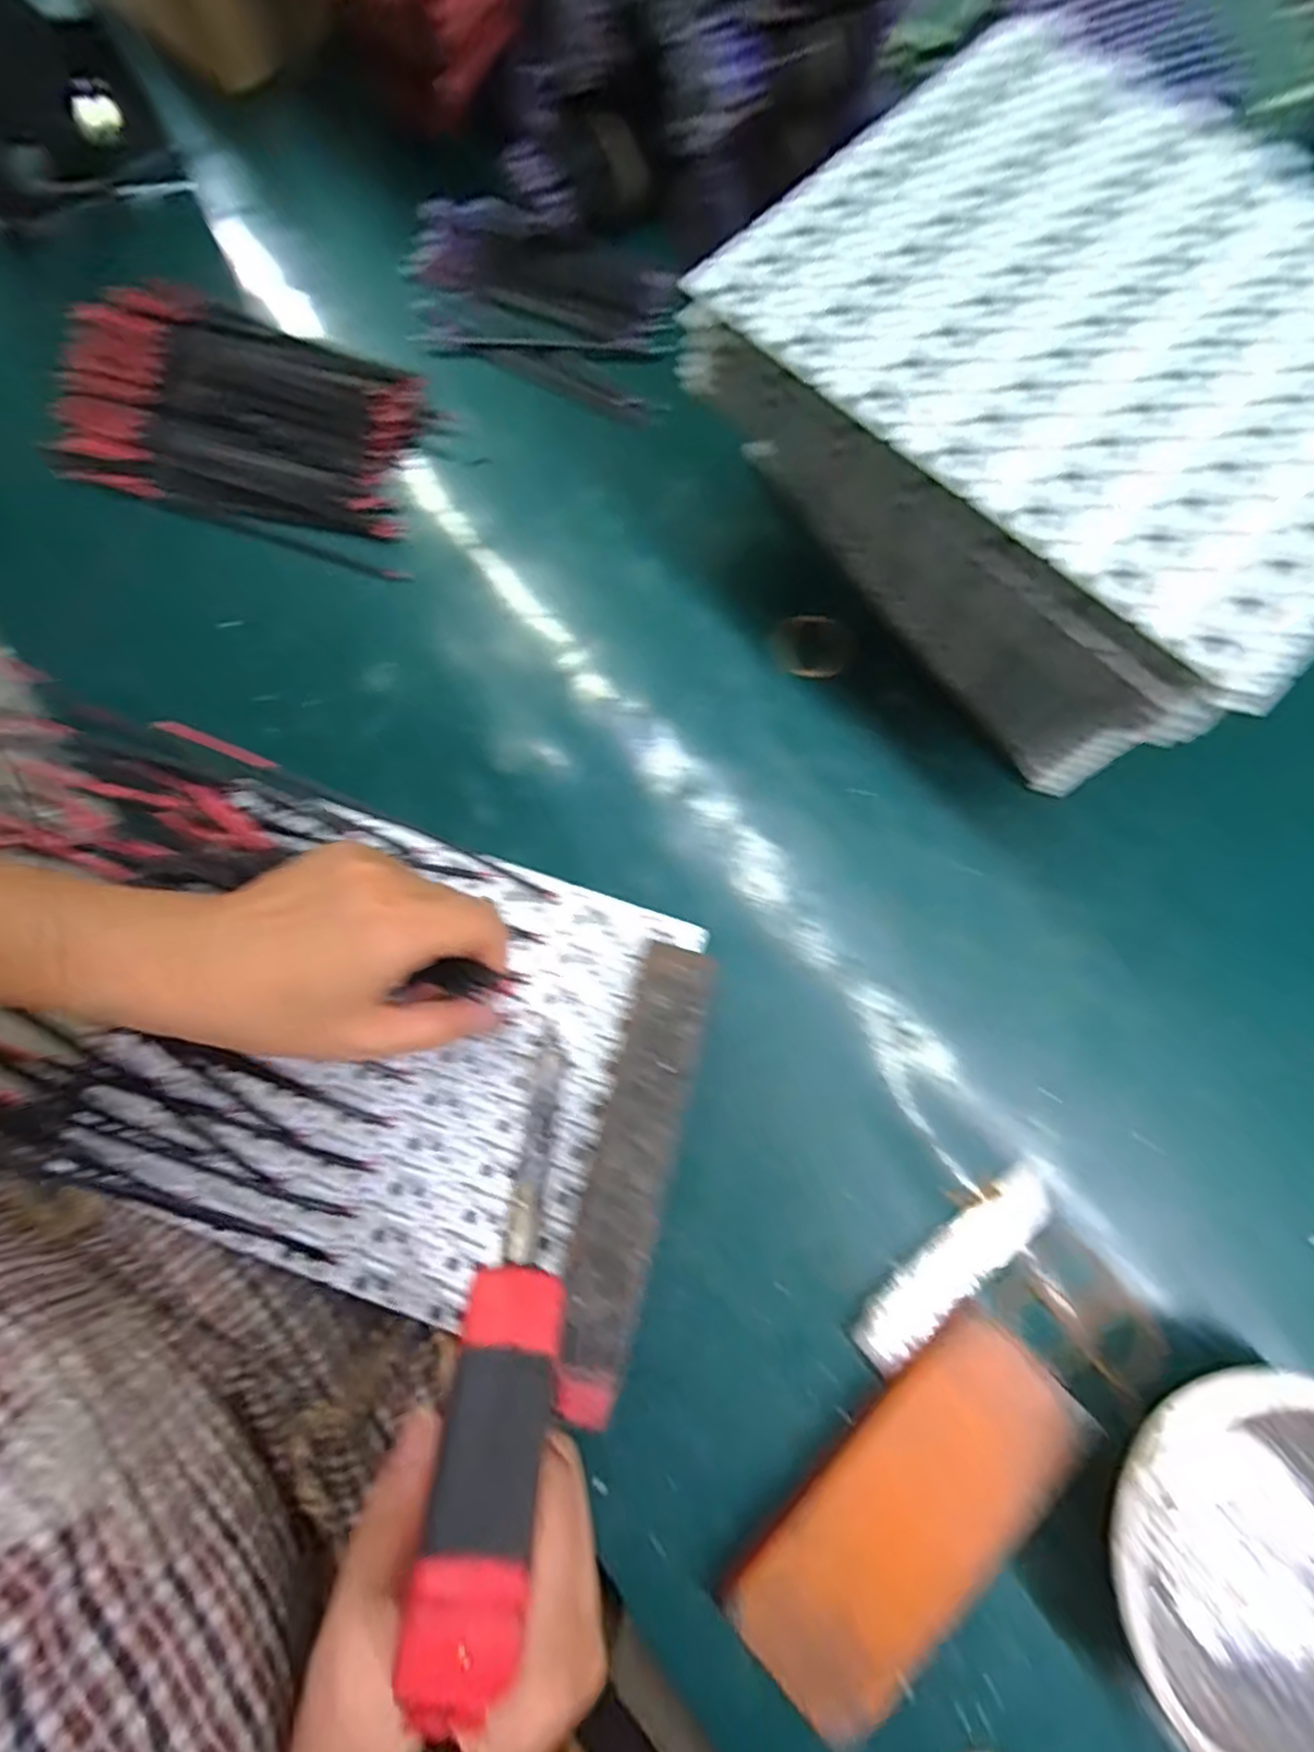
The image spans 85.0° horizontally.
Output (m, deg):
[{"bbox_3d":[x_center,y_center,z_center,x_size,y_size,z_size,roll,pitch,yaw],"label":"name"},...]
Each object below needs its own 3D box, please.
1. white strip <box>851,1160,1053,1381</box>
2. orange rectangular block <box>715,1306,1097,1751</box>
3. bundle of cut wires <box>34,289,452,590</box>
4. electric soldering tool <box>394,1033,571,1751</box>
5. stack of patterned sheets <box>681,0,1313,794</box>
[{"bbox_3d":[0.128,0.166,0.306,0.105,0.010,0.026,-36,79,-6],"label":"white strip"},{"bbox_3d":[0.099,0.246,0.279,0.144,0.025,0.066,-44,80,-8],"label":"orange rectangular block"},{"bbox_3d":[-0.239,-0.262,0.413,0.214,0.017,0.126,19,89,2],"label":"bundle of cut wires"},{"bbox_3d":[-0.041,0.128,0.220,0.026,0.028,0.168,3,37,-2],"label":"electric soldering tool"},{"bbox_3d":[0.167,-0.187,0.318,0.222,0.127,0.258,-36,79,-6],"label":"stack of patterned sheets"}]

